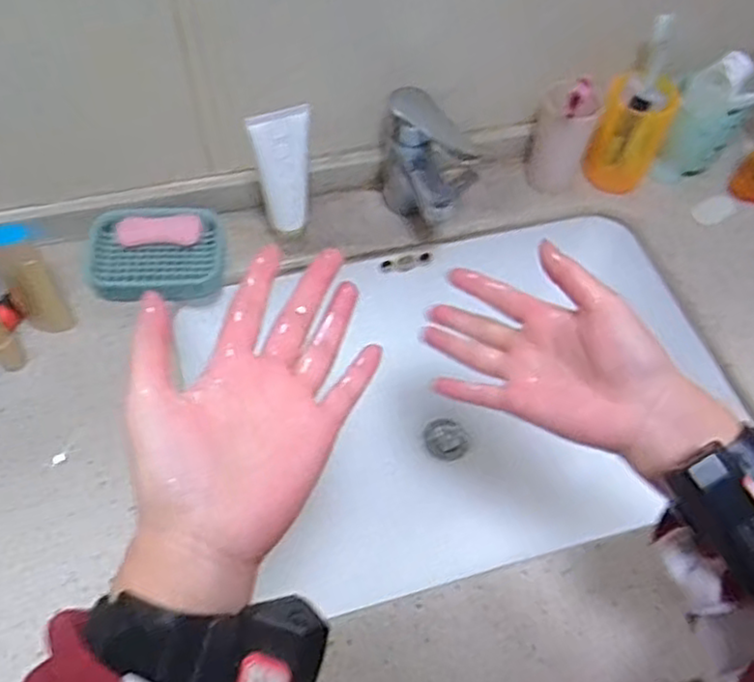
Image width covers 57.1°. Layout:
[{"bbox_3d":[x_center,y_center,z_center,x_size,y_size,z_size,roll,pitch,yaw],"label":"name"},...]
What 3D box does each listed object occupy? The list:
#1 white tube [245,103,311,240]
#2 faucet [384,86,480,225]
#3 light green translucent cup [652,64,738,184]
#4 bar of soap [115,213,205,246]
[{"bbox_3d":[-0.093,-0.165,0.695,0.056,0.136,0.037,-7,57,-7],"label":"white tube"},{"bbox_3d":[0.055,-0.170,0.742,0.078,0.137,0.127,-3,57,-4],"label":"faucet"},{"bbox_3d":[0.377,-0.252,0.818,0.071,0.116,0.067,1,57,-2],"label":"light green translucent cup"},{"bbox_3d":[-0.233,-0.119,0.742,0.088,0.012,0.034,-3,57,-5],"label":"bar of soap"}]

